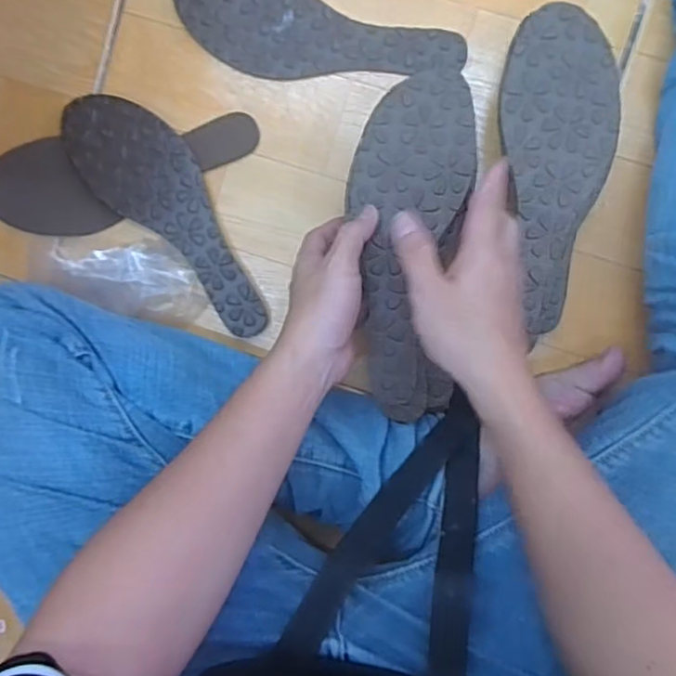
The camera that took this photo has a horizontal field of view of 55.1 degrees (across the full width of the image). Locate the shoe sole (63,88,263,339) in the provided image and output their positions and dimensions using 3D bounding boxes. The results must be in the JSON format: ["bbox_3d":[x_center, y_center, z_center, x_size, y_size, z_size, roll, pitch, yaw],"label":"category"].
[{"bbox_3d":[-0.136,-0.106,0.534,0.076,0.013,0.235,-40,91,6],"label":"shoe sole"}]

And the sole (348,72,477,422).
[{"bbox_3d":[0.048,-0.065,0.472,0.083,0.009,0.242,6,96,3],"label":"sole"}]

